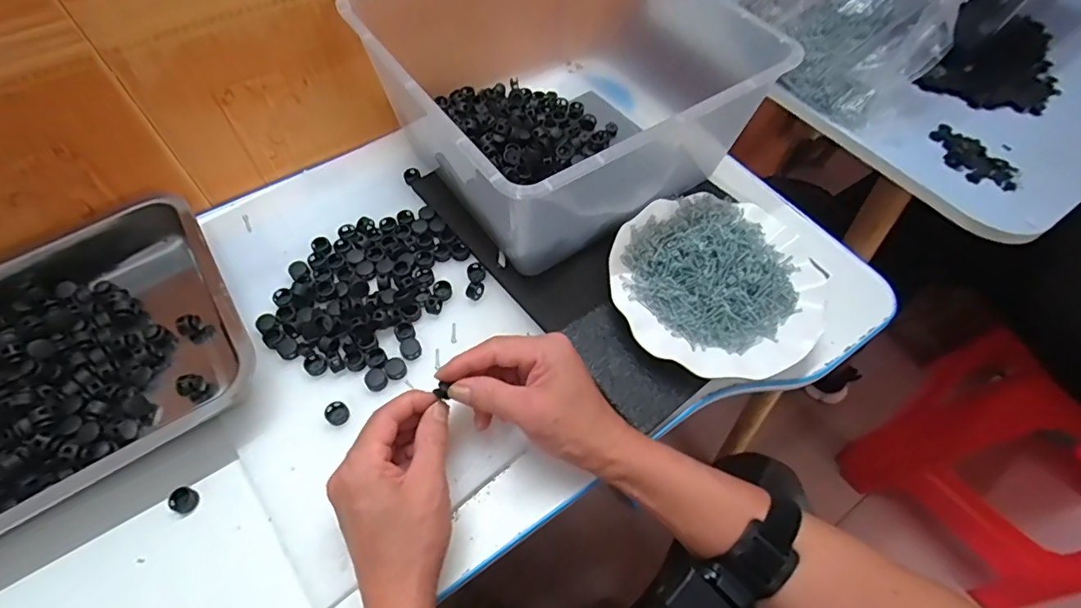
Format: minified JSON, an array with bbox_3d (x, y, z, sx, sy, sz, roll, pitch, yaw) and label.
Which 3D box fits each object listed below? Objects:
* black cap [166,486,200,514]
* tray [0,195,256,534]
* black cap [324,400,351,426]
[{"bbox_3d":[-0.262,0.144,0.385,0.018,0.008,0.017,1,58,-1],"label":"black cap"},{"bbox_3d":[-0.401,0.053,0.409,0.312,0.056,0.253,-29,62,-18],"label":"tray"},{"bbox_3d":[-0.161,0.085,0.412,0.017,0.009,0.018,1,58,-1],"label":"black cap"}]

